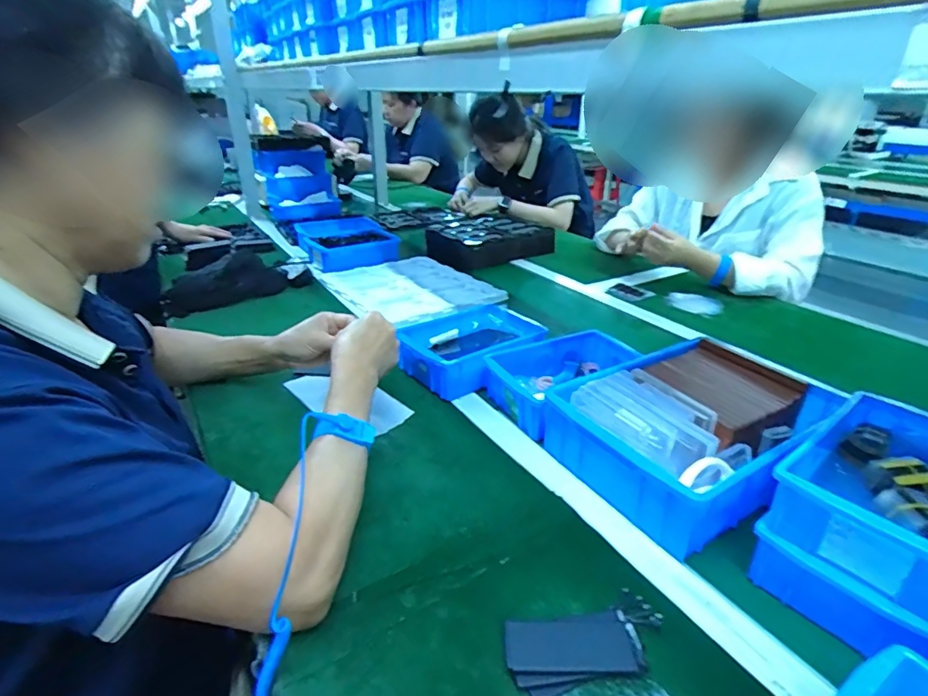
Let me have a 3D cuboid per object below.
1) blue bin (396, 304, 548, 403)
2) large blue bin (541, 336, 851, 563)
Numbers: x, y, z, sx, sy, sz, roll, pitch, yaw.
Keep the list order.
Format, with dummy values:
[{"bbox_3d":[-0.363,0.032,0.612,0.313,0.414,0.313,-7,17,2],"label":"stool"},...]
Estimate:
[{"bbox_3d":[0.021,0.001,0.759,0.214,0.069,0.136,-21,35,-36],"label":"blue bin"},{"bbox_3d":[0.259,0.098,0.567,0.284,0.094,0.221,-16,32,-29],"label":"large blue bin"}]

